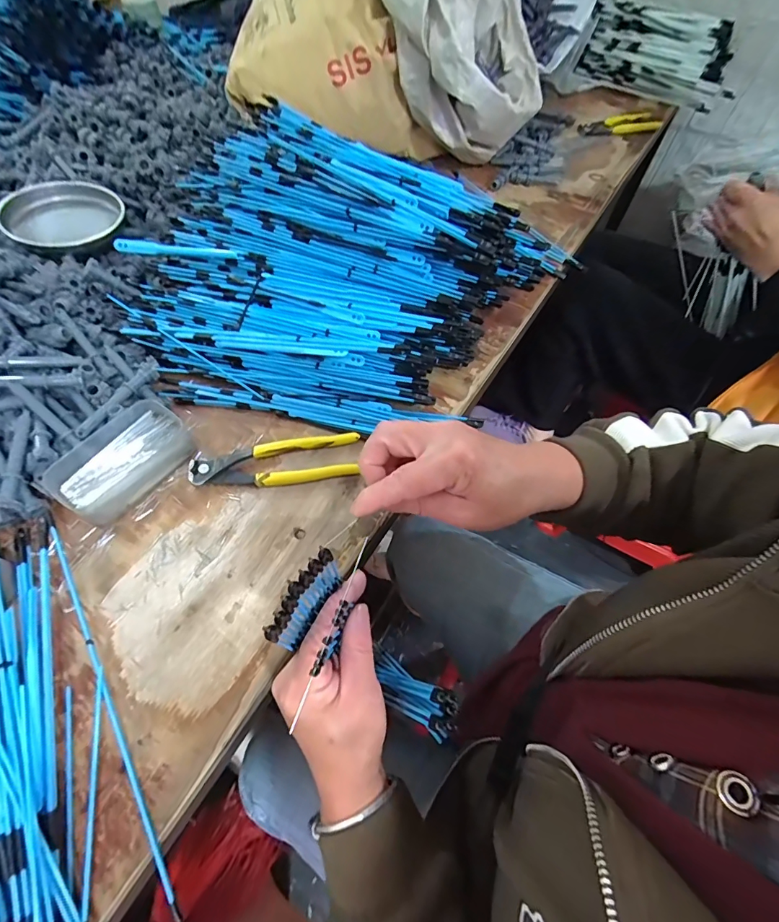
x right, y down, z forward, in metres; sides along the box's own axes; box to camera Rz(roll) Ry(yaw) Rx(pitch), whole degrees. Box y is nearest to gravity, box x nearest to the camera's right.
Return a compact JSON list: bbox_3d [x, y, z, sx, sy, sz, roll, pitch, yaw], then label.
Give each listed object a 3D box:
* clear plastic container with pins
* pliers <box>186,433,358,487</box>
[{"bbox_3d":[-0.256,-0.002,0.394,0.072,0.030,0.118,30,64,15],"label":"clear plastic container with pins"},{"bbox_3d":[-0.111,0.003,0.404,0.160,0.014,0.046,-8,61,-6],"label":"pliers"}]

